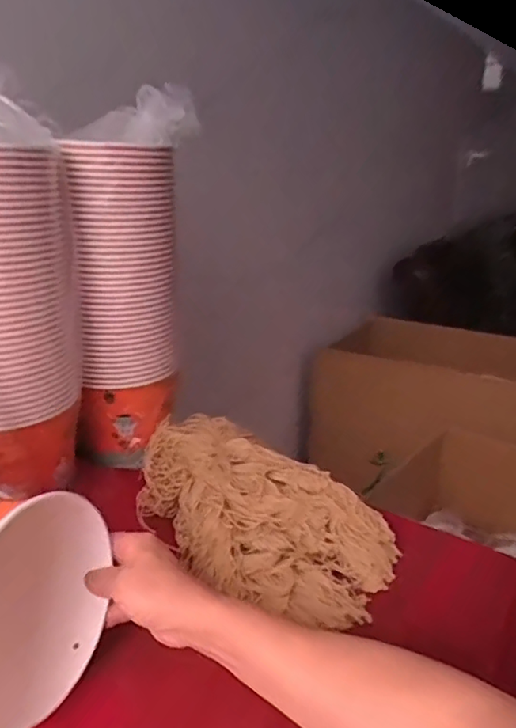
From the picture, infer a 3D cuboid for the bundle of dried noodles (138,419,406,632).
[{"bbox_3d":[-0.015,0.162,0.628,0.329,0.080,0.198,16,24,36],"label":"bundle of dried noodles"}]

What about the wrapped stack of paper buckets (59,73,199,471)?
[{"bbox_3d":[-0.167,-0.103,0.754,0.161,0.449,0.135,-4,20,-14],"label":"wrapped stack of paper buckets"}]

